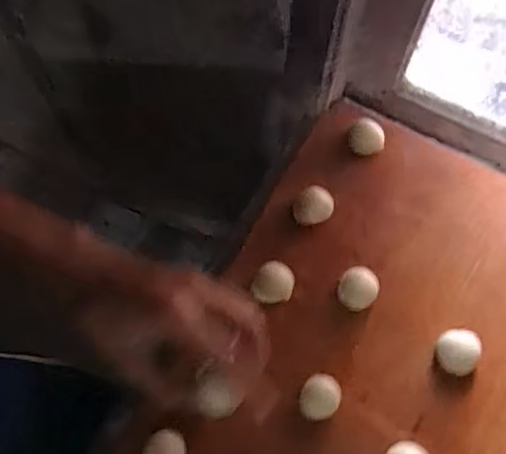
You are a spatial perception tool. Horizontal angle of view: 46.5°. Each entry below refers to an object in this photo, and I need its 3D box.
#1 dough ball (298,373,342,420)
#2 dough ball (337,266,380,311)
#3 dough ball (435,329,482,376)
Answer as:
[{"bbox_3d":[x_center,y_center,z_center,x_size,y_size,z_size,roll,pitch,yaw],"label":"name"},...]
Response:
[{"bbox_3d":[0.052,0.135,0.466,0.030,0.019,0.035,35,73,12],"label":"dough ball"},{"bbox_3d":[0.088,0.053,0.497,0.031,0.021,0.035,19,71,7],"label":"dough ball"},{"bbox_3d":[0.165,0.102,0.479,0.032,0.023,0.034,0,69,0],"label":"dough ball"}]

